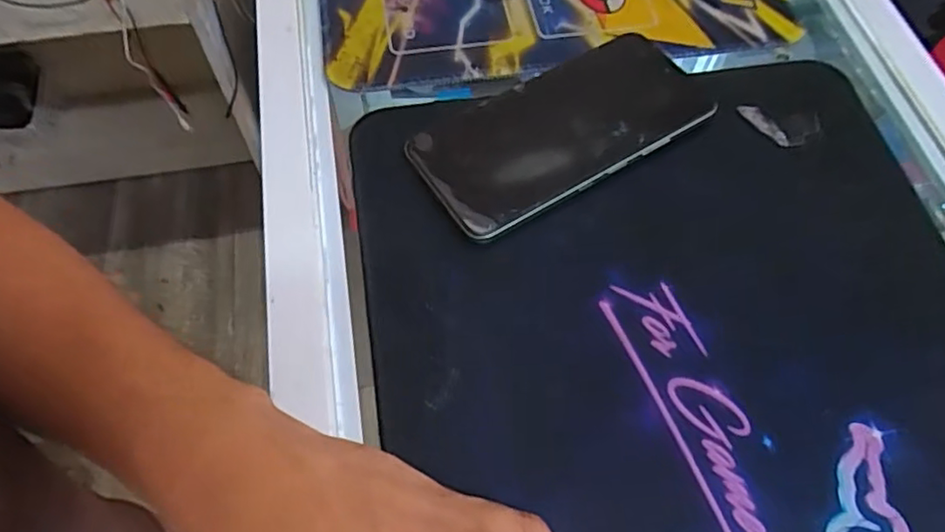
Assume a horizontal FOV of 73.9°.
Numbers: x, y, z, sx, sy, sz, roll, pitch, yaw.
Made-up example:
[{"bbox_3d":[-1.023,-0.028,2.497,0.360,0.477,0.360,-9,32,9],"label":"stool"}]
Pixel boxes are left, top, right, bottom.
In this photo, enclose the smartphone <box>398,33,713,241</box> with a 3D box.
[{"bbox_3d":[0.050,-0.077,0.347,0.165,0.011,0.078,-29,65,-15],"label":"smartphone"}]

